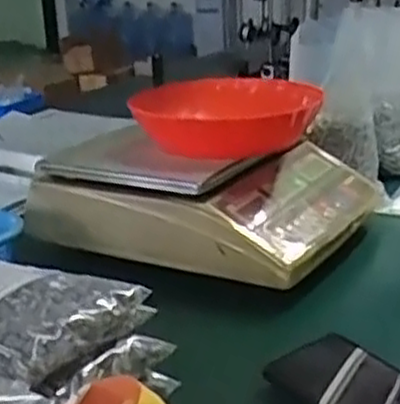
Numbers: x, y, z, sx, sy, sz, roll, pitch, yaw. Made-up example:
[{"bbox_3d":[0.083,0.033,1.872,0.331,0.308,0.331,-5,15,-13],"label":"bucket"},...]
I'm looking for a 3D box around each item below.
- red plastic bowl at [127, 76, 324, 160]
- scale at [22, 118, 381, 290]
[{"bbox_3d":[0.031,-0.098,0.877,0.206,0.058,0.173,0,20,7],"label":"red plastic bowl"},{"bbox_3d":[0.012,-0.020,0.883,0.328,0.098,0.275,8,22,28],"label":"scale"}]

